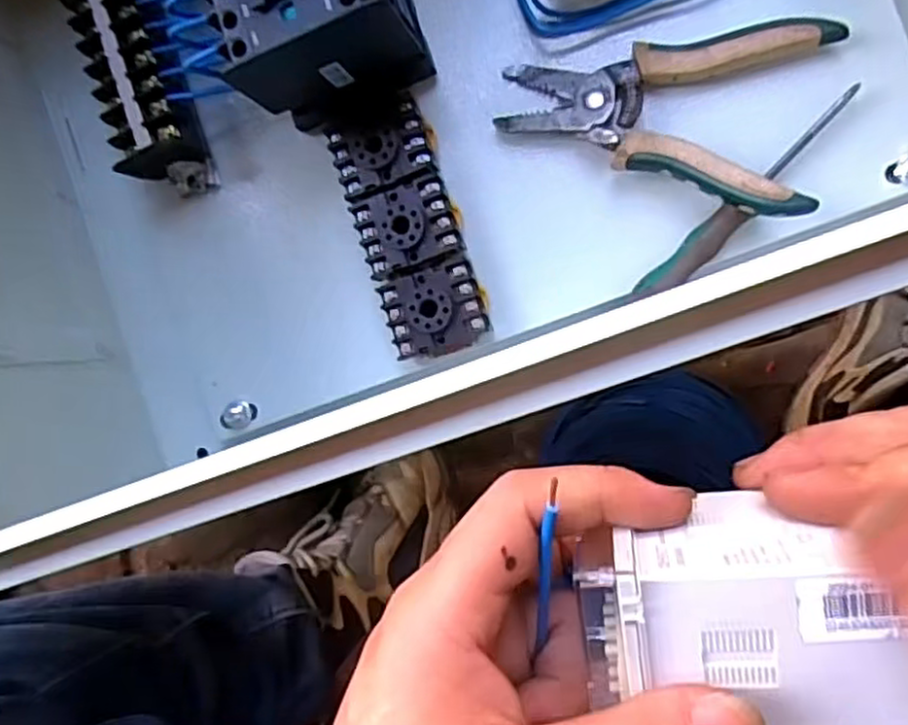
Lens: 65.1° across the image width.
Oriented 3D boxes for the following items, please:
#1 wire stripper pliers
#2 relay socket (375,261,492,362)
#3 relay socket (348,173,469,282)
[{"bbox_3d":[0.101,-0.129,0.347,0.150,0.033,0.091,13,94,9],"label":"wire stripper pliers"},{"bbox_3d":[-0.009,-0.027,0.376,0.052,0.025,0.044,-15,90,10],"label":"relay socket"},{"bbox_3d":[-0.024,-0.071,0.376,0.051,0.024,0.041,-18,89,10],"label":"relay socket"}]

